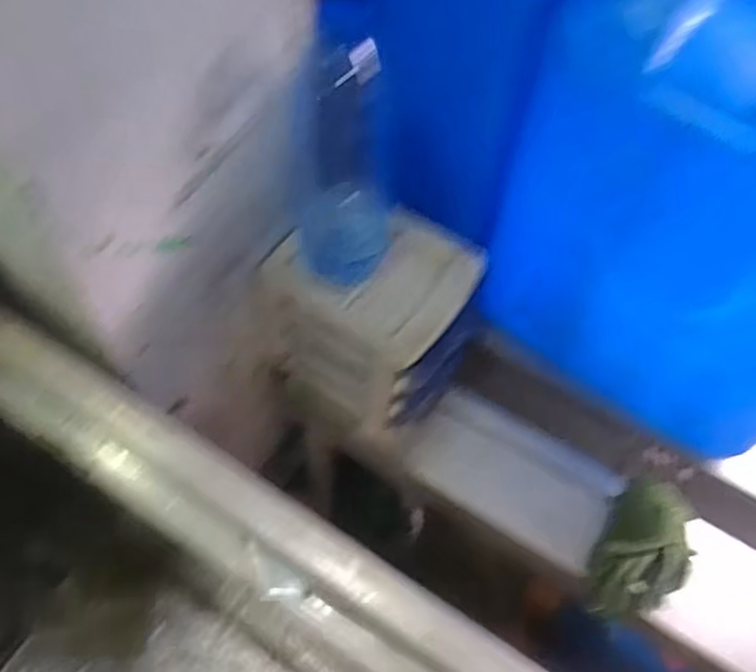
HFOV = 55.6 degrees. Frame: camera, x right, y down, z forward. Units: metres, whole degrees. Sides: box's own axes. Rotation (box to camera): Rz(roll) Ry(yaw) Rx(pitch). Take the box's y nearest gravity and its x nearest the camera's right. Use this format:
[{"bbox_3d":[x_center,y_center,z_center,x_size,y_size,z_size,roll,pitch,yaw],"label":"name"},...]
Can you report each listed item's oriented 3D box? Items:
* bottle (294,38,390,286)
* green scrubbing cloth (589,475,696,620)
[{"bbox_3d":[-0.029,-0.141,0.570,0.082,0.225,0.085,-3,59,-5],"label":"bottle"},{"bbox_3d":[0.245,0.196,0.651,0.084,0.043,0.124,21,60,10],"label":"green scrubbing cloth"}]

